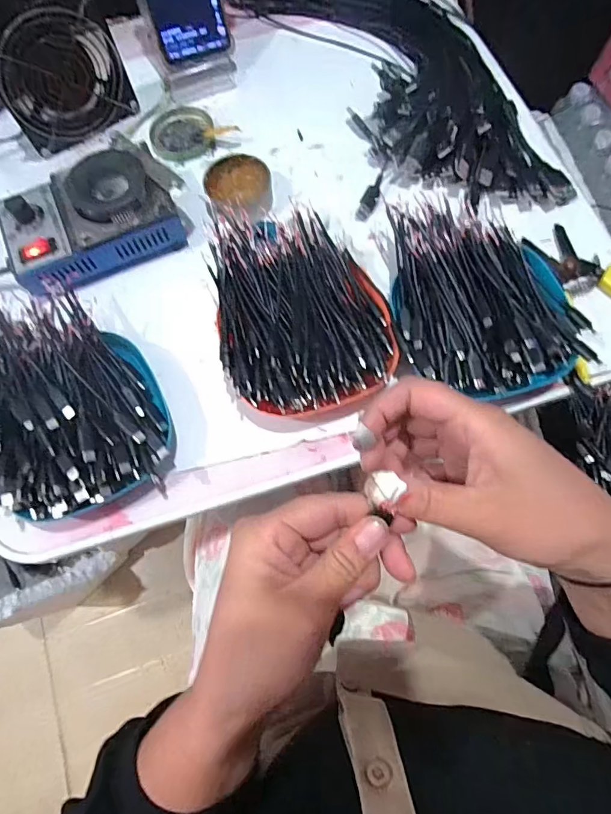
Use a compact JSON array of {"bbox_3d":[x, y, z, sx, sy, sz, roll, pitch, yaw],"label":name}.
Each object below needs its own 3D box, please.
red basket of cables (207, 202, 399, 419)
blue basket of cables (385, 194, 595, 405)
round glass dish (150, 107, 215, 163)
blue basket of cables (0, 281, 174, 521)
[{"bbox_3d":[-0.002,-0.083,0.379,0.134,0.063,0.177,-9,73,-1],"label":"red basket of cables"},{"bbox_3d":[0.147,-0.091,0.379,0.148,0.049,0.172,0,73,2],"label":"blue basket of cables"},{"bbox_3d":[-0.135,-0.295,0.486,0.067,0.011,0.066,-1,73,2],"label":"round glass dish"},{"bbox_3d":[-0.184,-0.012,0.352,0.126,0.053,0.177,-16,73,-3],"label":"blue basket of cables"}]

